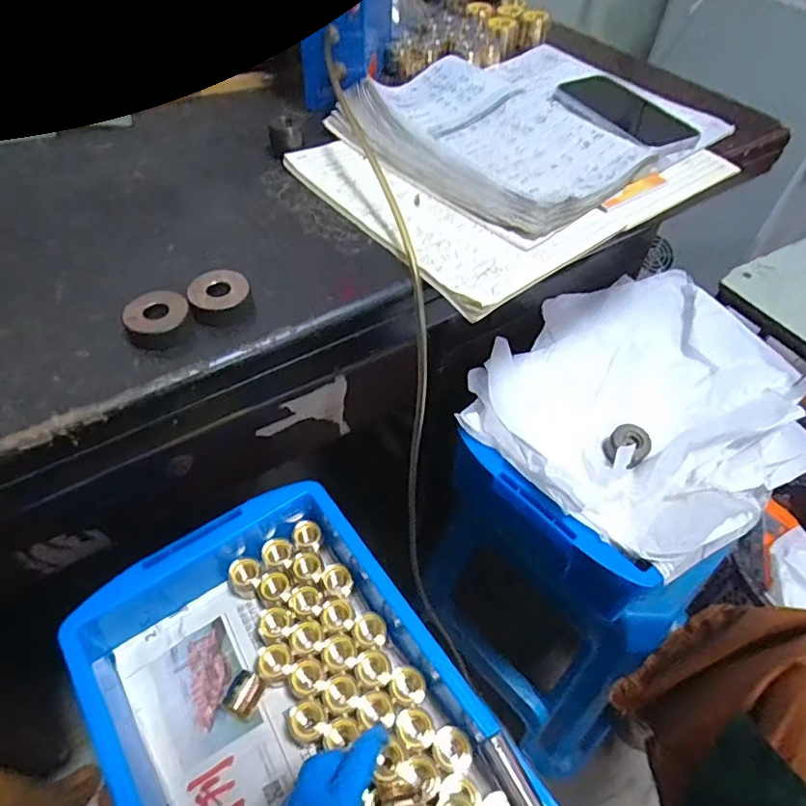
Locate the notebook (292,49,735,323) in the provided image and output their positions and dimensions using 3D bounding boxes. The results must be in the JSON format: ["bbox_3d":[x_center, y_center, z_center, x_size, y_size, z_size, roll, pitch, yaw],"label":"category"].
[{"bbox_3d":[0.114,-0.253,0.525,0.404,0.028,0.289,-34,61,-25],"label":"notebook"}]

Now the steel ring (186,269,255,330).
[{"bbox_3d":[-0.124,-0.071,0.378,0.040,0.015,0.042,1,52,-2],"label":"steel ring"}]

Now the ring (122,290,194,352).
[{"bbox_3d":[-0.158,-0.054,0.360,0.039,0.017,0.035,-21,56,-18],"label":"ring"}]

